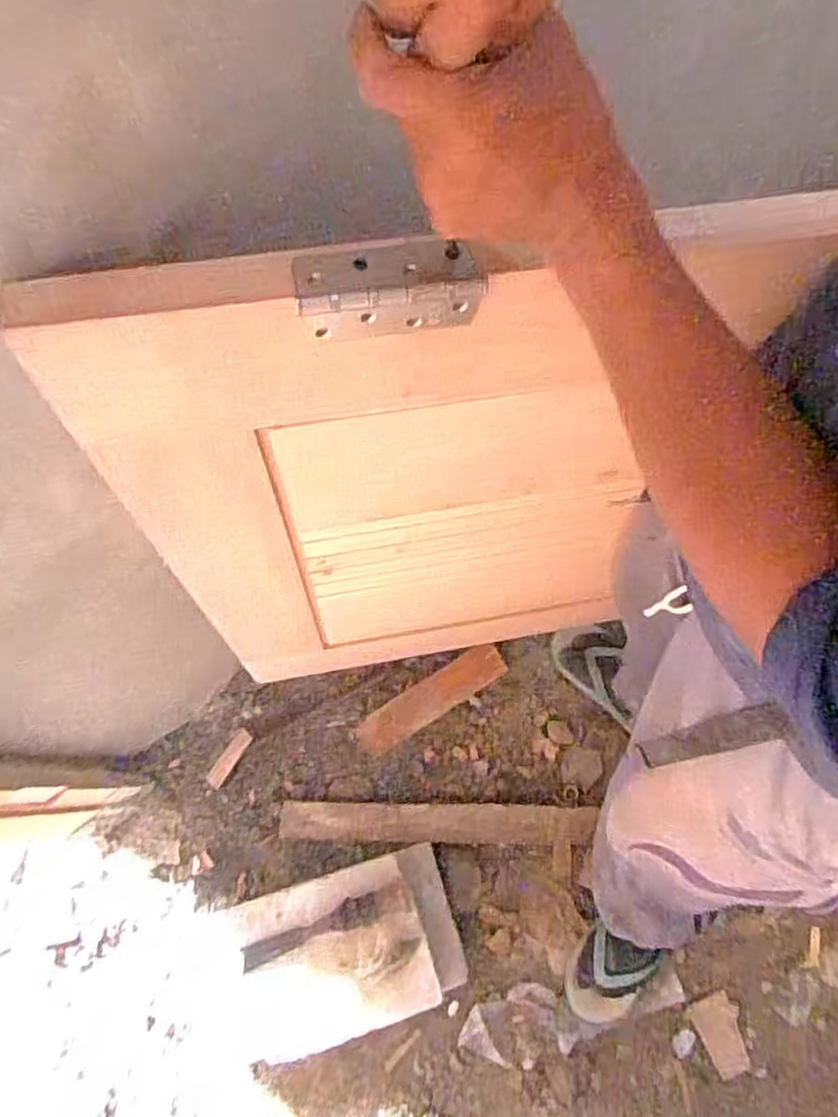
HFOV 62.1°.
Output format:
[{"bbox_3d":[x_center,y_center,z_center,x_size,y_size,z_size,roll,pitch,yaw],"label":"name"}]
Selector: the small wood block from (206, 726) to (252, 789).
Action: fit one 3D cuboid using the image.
[{"bbox_3d":[-0.314,0.331,1.157,0.026,0.018,0.100,28,73,10],"label":"small wood block"}]

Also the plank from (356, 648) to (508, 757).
[{"bbox_3d":[0.022,0.232,1.166,0.269,0.011,0.063,-31,74,-7],"label":"plank"}]

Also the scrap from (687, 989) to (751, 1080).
[{"bbox_3d":[0.462,0.717,1.052,0.087,0.015,0.097,-9,49,-24],"label":"scrap"}]

